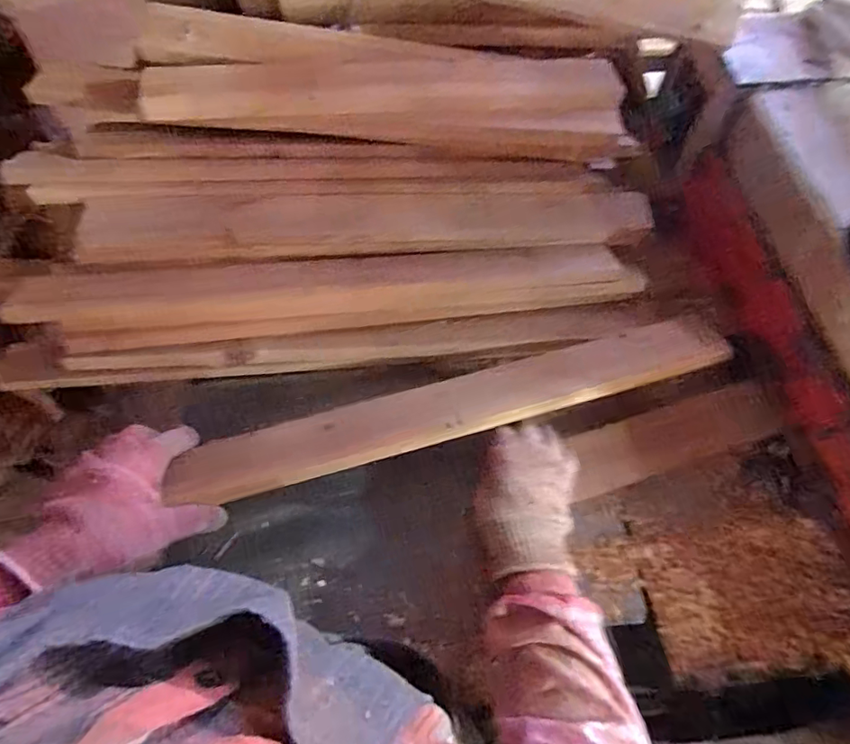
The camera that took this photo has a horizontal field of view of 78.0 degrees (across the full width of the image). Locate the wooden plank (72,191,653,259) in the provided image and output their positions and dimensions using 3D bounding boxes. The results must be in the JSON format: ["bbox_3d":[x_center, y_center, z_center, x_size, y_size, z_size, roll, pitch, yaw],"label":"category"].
[{"bbox_3d":[-0.055,-0.160,0.555,0.581,0.022,0.065,-2,90,-6],"label":"wooden plank"}]

